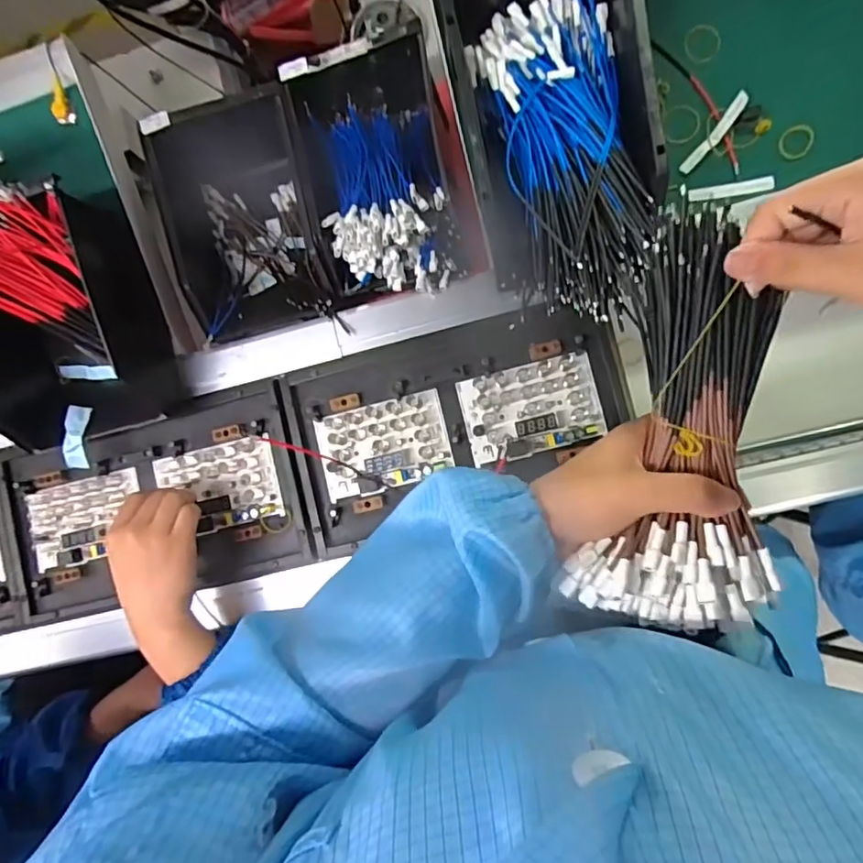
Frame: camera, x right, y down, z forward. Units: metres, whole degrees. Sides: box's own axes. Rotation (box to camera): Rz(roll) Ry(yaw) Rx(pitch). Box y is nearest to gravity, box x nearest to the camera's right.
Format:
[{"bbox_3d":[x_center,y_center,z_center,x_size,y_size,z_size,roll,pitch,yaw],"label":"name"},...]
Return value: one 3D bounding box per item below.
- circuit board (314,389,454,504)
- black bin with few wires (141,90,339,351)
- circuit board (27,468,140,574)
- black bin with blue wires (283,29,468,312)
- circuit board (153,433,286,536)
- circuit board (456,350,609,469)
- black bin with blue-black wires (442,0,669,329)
[{"bbox_3d":[-0.050,0.015,0.591,0.133,0.012,0.088,-14,88,3],"label":"circuit board"},{"bbox_3d":[-0.198,-0.223,0.642,0.154,0.116,0.229,-13,88,4],"label":"black bin with few wires"},{"bbox_3d":[-0.387,0.100,0.632,0.128,0.013,0.088,-14,88,3],"label":"circuit board"},{"bbox_3d":[-0.055,-0.273,0.611,0.152,0.106,0.263,-13,88,4],"label":"black bin with blue wires"},{"bbox_3d":[-0.230,0.060,0.612,0.131,0.017,0.087,-13,88,4],"label":"circuit board"},{"bbox_3d":[0.102,-0.023,0.573,0.135,0.016,0.088,-14,88,3],"label":"circuit board"},{"bbox_3d":[0.106,-0.247,0.471,0.149,0.081,0.298,-11,89,4],"label":"black bin with blue-black wires"}]

